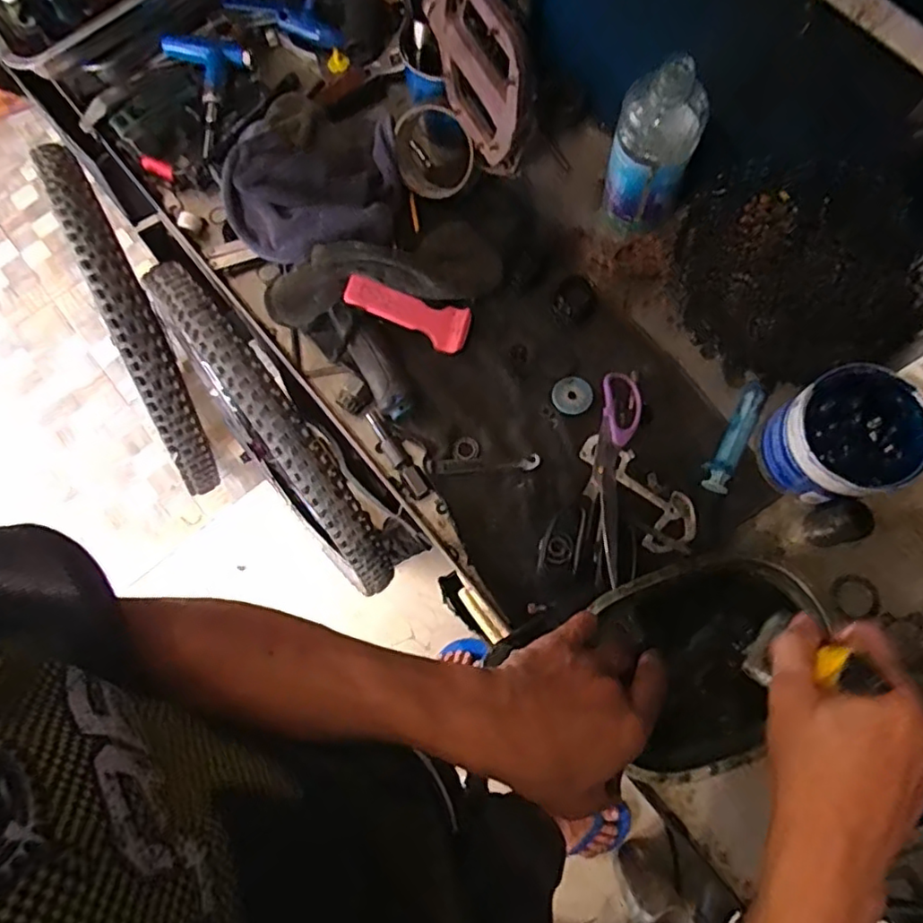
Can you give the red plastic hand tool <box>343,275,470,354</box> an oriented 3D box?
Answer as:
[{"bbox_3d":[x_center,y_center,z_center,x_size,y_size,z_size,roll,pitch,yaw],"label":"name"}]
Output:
[{"bbox_3d":[-0.051,-0.142,0.585,0.120,0.015,0.040,19,75,-16],"label":"red plastic hand tool"}]

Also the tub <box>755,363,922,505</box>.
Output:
[{"bbox_3d":[0.318,-0.018,0.515,0.111,0.083,0.101,-16,74,-1],"label":"tub"}]

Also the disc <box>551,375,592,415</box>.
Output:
[{"bbox_3d":[0.104,-0.062,0.574,0.036,0.007,0.035,-1,75,3],"label":"disc"}]

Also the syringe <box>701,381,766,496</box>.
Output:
[{"bbox_3d":[0.251,-0.023,0.562,0.023,0.015,0.111,29,78,11],"label":"syringe"}]

